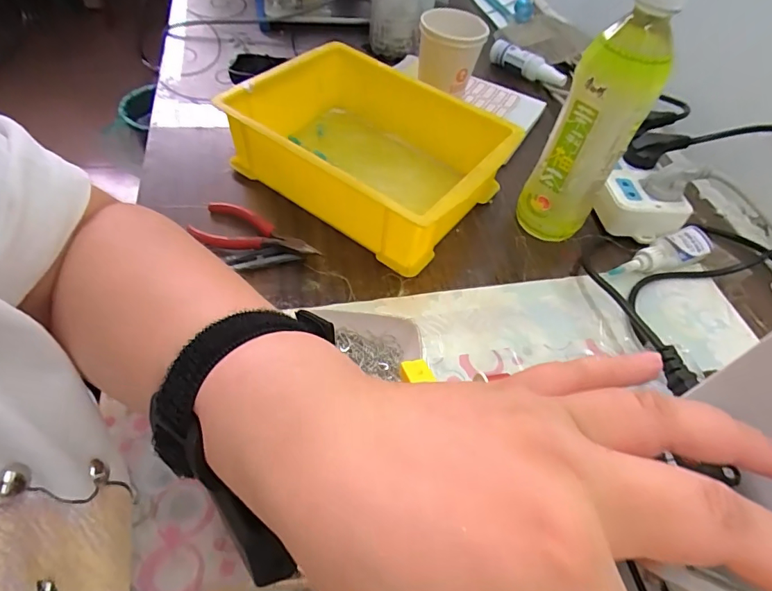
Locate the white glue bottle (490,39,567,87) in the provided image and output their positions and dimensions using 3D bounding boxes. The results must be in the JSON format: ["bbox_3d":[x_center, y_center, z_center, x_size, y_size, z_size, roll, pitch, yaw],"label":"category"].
[{"bbox_3d":[0.199,-0.323,0.644,0.111,0.033,0.024,32,56,18],"label":"white glue bottle"}]

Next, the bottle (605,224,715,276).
[{"bbox_3d":[0.270,-0.038,0.444,0.124,0.021,0.031,-18,57,-20],"label":"bottle"}]

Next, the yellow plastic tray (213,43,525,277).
[{"bbox_3d":[-0.011,-0.144,0.457,0.240,0.083,0.185,35,57,19],"label":"yellow plastic tray"}]

